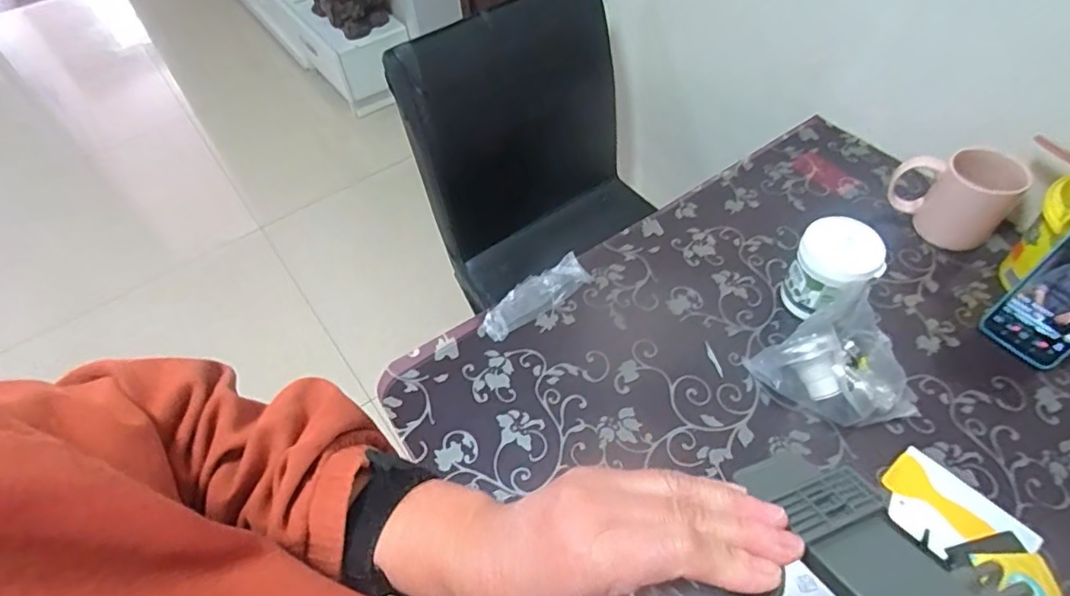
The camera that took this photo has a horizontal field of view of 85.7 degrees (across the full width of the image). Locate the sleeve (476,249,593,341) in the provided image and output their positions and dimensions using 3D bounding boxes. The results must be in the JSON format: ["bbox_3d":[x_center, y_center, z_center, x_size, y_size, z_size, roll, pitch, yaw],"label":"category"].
[{"bbox_3d":[-0.001,0.000,0.732,0.157,0.013,0.053,-31,57,-19],"label":"sleeve"}]

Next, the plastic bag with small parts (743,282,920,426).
[{"bbox_3d":[0.319,0.063,0.602,0.135,0.098,0.122,-14,53,-7],"label":"plastic bag with small parts"}]

